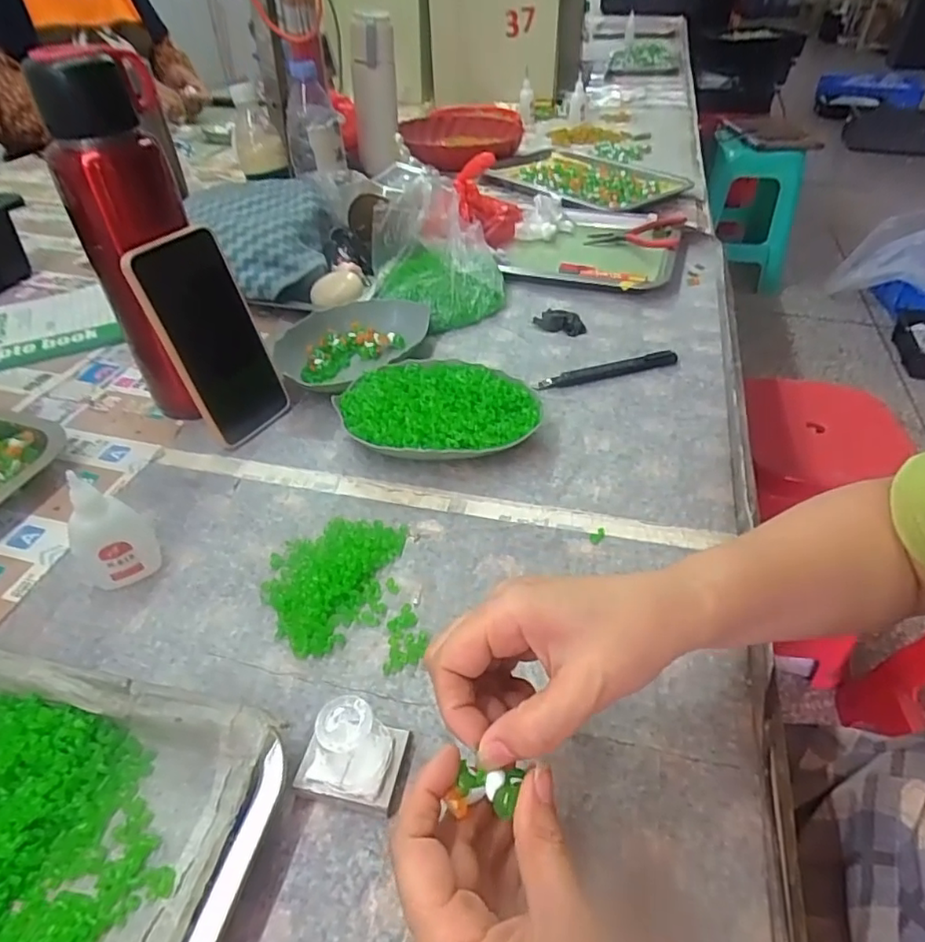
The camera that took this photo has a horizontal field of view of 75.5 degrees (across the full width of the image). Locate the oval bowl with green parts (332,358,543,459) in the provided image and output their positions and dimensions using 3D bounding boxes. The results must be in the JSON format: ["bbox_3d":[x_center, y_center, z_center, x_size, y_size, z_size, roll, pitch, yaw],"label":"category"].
[{"bbox_3d":[-0.020,-0.048,0.505,0.162,0.035,0.113,-2,43,0],"label":"oval bowl with green parts"}]

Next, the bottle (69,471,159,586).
[{"bbox_3d":[-0.232,0.038,0.385,0.037,0.081,0.047,30,52,29],"label":"bottle"}]

